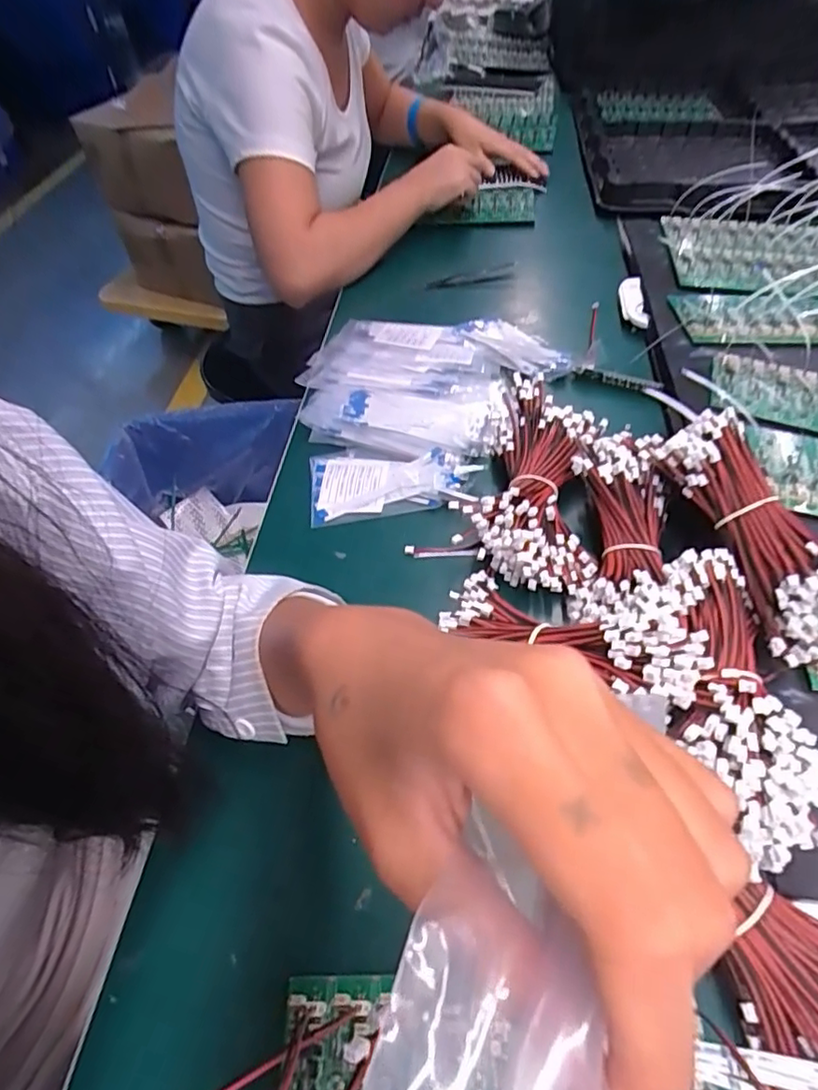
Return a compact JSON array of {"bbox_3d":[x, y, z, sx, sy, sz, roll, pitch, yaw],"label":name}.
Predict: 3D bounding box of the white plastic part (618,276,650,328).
[{"bbox_3d":[0.244,-0.266,0.639,0.025,0.015,0.082,2,52,6],"label":"white plastic part"}]

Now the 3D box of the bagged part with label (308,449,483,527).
[{"bbox_3d":[-0.016,-0.056,0.508,0.140,0.012,0.077,-7,60,6],"label":"bagged part with label"}]

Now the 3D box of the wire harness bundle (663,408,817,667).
[{"bbox_3d":[0.220,-0.011,0.371,0.051,0.061,0.171,-16,68,-8],"label":"wire harness bundle"}]

